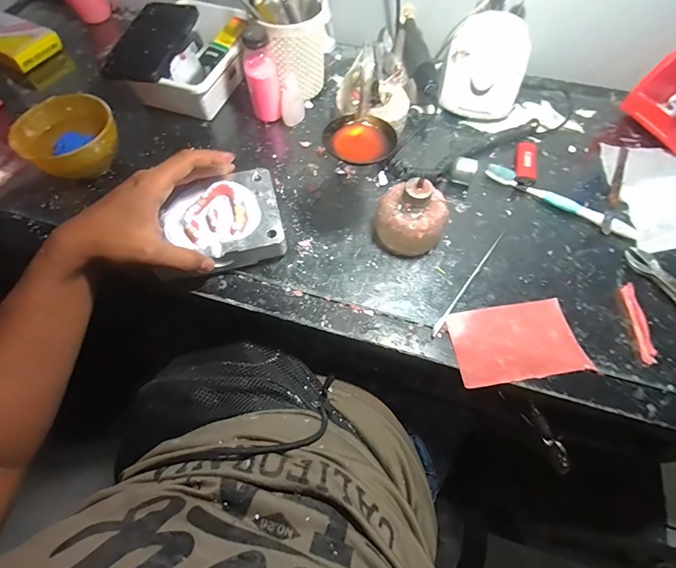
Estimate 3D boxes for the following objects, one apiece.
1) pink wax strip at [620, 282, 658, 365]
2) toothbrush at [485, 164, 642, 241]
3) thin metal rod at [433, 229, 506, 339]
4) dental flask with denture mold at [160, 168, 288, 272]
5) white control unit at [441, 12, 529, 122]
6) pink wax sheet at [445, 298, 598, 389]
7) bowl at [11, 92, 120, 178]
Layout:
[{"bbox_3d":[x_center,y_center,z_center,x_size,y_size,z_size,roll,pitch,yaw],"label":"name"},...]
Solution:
[{"bbox_3d":[0.307,0.039,0.384,0.012,0.006,0.085,3,63,2],"label":"pink wax strip"},{"bbox_3d":[0.268,-0.101,0.451,0.185,0.018,0.014,33,68,17],"label":"toothbrush"},{"bbox_3d":[0.144,-0.004,0.409,0.007,0.005,0.158,34,68,17],"label":"thin metal rod"},{"bbox_3d":[-0.124,-0.070,0.412,0.118,0.031,0.109,-14,63,-6],"label":"dental flask with denture mold"},{"bbox_3d":[0.203,-0.302,0.526,0.105,0.075,0.137,15,64,8],"label":"white control unit"},{"bbox_3d":[0.177,0.058,0.377,0.121,0.005,0.077,-9,63,-4],"label":"pink wax sheet"},{"bbox_3d":[-0.318,-0.168,0.463,0.099,0.072,0.103,0,62,1],"label":"bowl"}]

